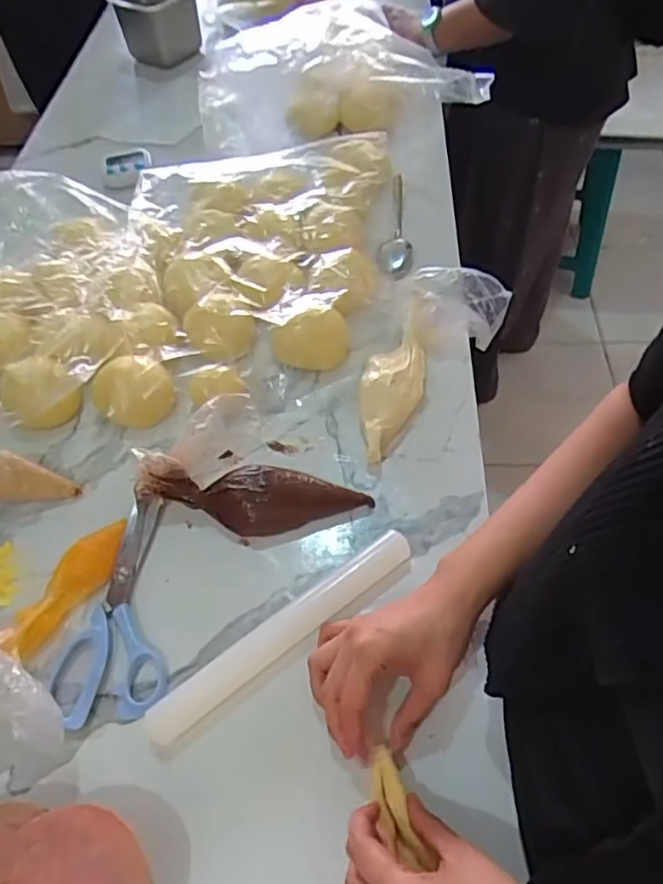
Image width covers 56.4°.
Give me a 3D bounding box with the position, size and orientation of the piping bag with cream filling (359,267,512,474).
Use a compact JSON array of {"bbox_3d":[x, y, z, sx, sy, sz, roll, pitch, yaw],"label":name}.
[{"bbox_3d":[0.085,-0.071,0.568,0.113,0.071,0.195,14,58,14],"label":"piping bag with cream filling"}]

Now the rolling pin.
[{"bbox_3d":[-0.033,0.141,0.463,0.224,0.020,0.026,-34,59,-17],"label":"rolling pin"}]

